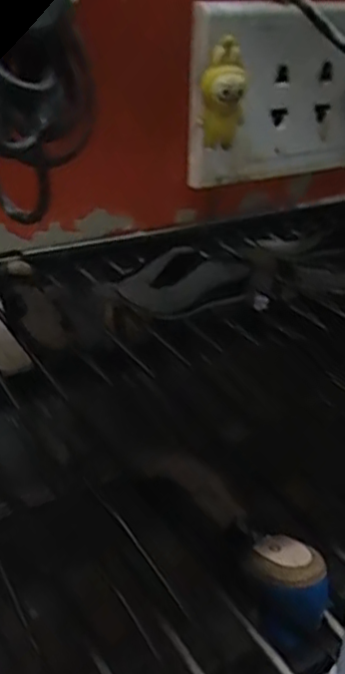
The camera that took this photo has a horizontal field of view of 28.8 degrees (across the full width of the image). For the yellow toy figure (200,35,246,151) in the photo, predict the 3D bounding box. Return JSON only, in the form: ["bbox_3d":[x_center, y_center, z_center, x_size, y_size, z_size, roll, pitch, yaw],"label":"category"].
[{"bbox_3d":[0.019,-0.091,0.253,0.015,0.038,0.012,0,27,2],"label":"yellow toy figure"}]

